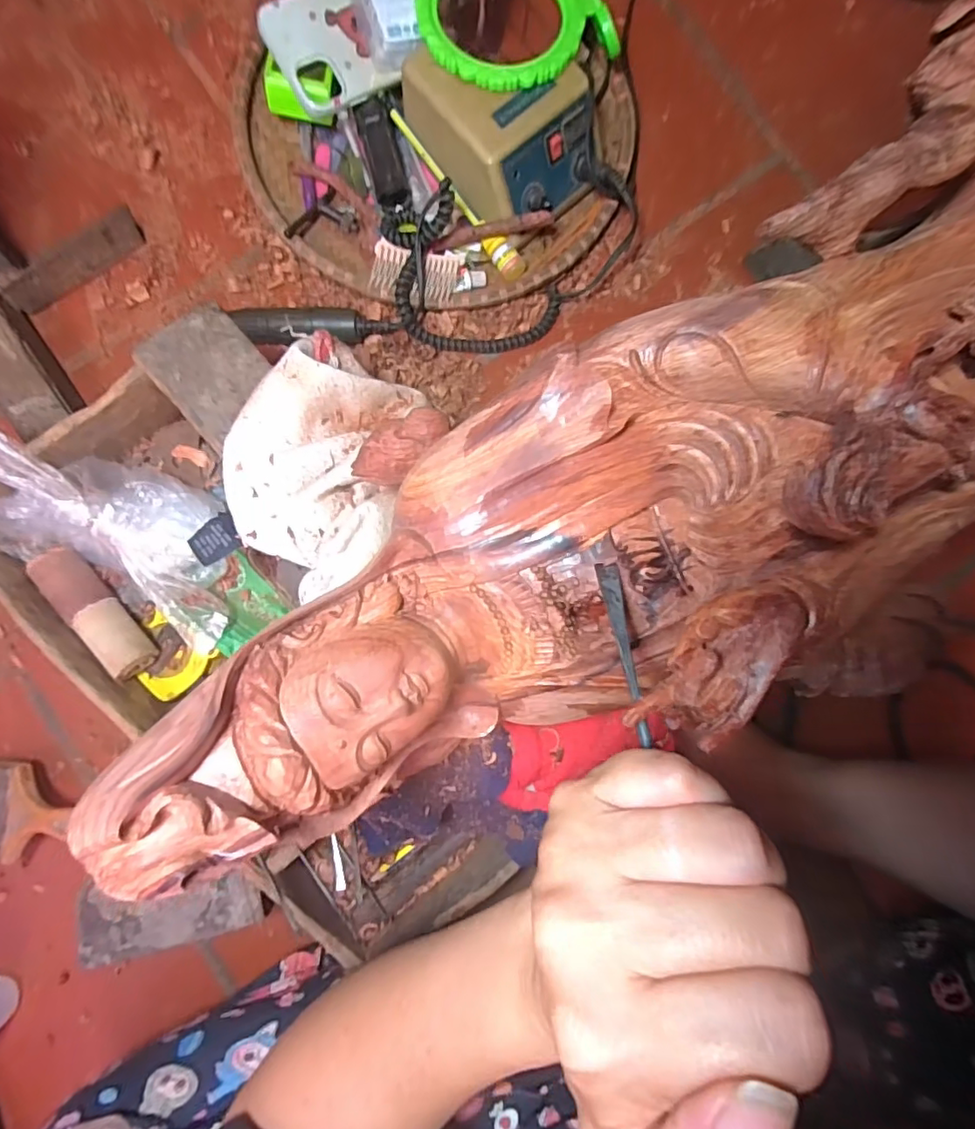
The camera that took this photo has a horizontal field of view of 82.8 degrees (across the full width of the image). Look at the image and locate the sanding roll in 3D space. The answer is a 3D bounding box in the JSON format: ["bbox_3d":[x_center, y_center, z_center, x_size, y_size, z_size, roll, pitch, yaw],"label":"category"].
[{"bbox_3d":[-0.258,0.032,0.364,0.025,0.020,0.098,-41,87,-7],"label":"sanding roll"}]

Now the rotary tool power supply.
[{"bbox_3d":[0.016,-0.361,0.458,0.112,0.076,0.137,-42,88,-7],"label":"rotary tool power supply"}]

